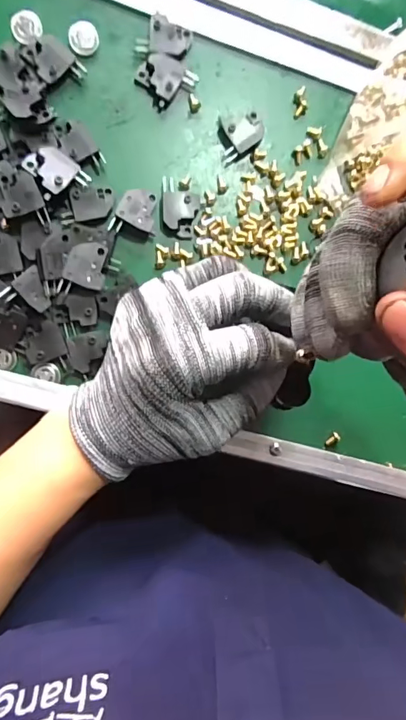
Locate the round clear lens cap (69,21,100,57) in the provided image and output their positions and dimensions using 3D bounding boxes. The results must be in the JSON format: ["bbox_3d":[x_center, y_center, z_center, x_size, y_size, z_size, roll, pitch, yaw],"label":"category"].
[{"bbox_3d":[-0.075,-0.204,0.292,0.018,0.004,0.021,-19,93,-8],"label":"round clear lens cap"}]

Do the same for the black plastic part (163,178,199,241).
[{"bbox_3d":[-0.015,-0.100,0.303,0.024,0.004,0.037,3,89,-8],"label":"black plastic part"}]

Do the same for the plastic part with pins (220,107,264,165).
[{"bbox_3d":[0.024,-0.152,0.307,0.032,0.008,0.027,-29,94,-7],"label":"plastic part with pins"}]

